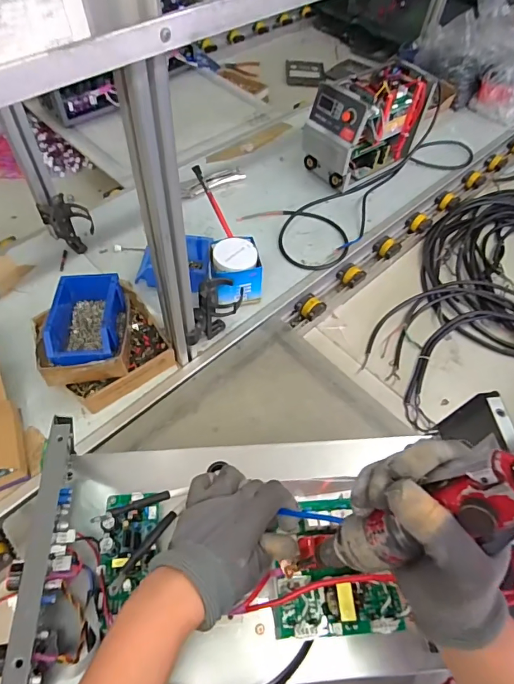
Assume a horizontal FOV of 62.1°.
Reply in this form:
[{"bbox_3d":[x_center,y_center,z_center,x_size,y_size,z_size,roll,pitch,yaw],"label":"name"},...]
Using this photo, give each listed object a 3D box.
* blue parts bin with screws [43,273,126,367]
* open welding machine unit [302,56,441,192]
[{"bbox_3d":[-0.290,-0.041,0.734,0.110,0.068,0.177,-3,57,-6],"label":"blue parts bin with screws"},{"bbox_3d":[0.292,-0.572,1.128,0.314,0.219,0.155,-33,64,-23],"label":"open welding machine unit"}]

